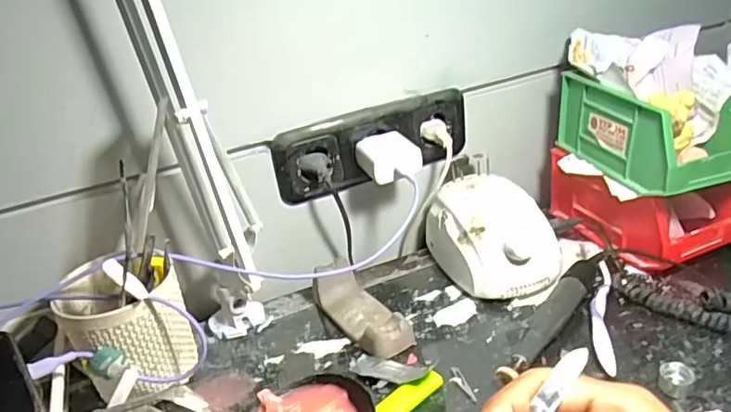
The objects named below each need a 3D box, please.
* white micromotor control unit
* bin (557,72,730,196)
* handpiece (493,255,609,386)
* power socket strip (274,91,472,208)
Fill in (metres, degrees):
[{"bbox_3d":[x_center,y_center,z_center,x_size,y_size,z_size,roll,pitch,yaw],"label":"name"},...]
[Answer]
[{"bbox_3d":[0.134,0.032,0.601,0.099,0.082,0.138,-15,30,-14],"label":"white micromotor control unit"},{"bbox_3d":[0.286,-0.083,0.574,0.097,0.082,0.177,-15,29,-14],"label":"bin"},{"bbox_3d":[0.176,0.099,0.518,0.026,0.029,0.198,16,36,36],"label":"handpiece"},{"bbox_3d":[0.015,-0.066,0.606,0.216,0.078,0.036,-16,30,-16],"label":"power socket strip"}]

